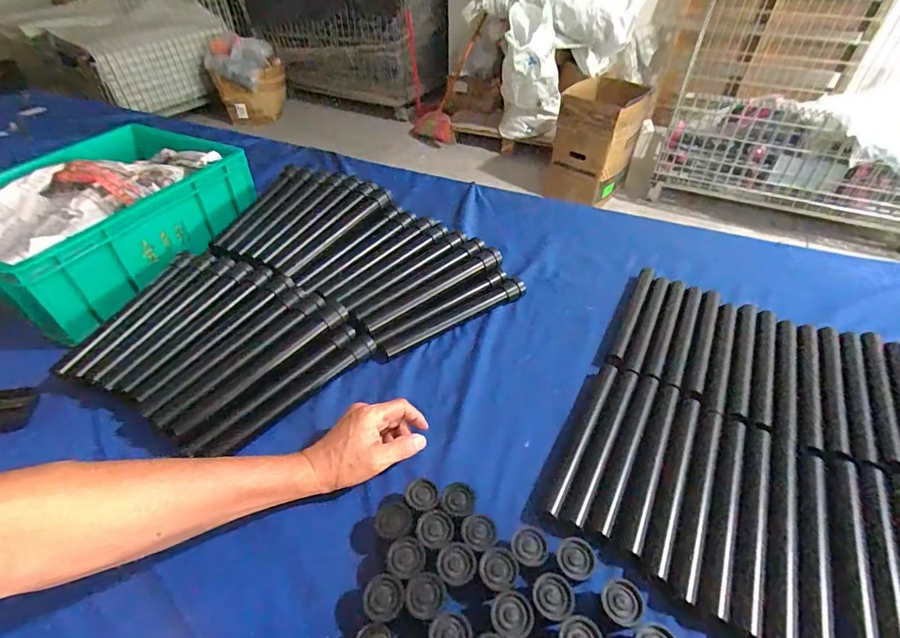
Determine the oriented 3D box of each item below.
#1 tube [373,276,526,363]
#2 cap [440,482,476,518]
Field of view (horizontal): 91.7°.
[{"bbox_3d":[0.004,-0.001,0.658,0.258,0.025,0.030,-26,47,-20],"label":"tube"},{"bbox_3d":[0.010,0.193,0.455,0.033,0.033,0.035,-3,43,3],"label":"cap"}]

